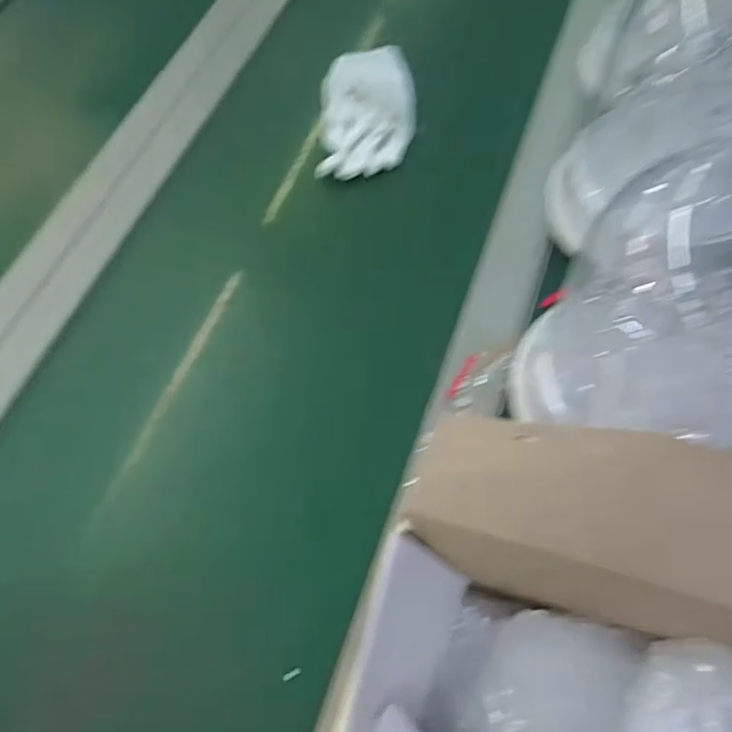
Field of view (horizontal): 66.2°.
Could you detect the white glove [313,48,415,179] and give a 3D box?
[{"bbox_3d":[0.001,-0.233,0.514,0.084,0.019,0.154,-3,62,6],"label":"white glove"}]

